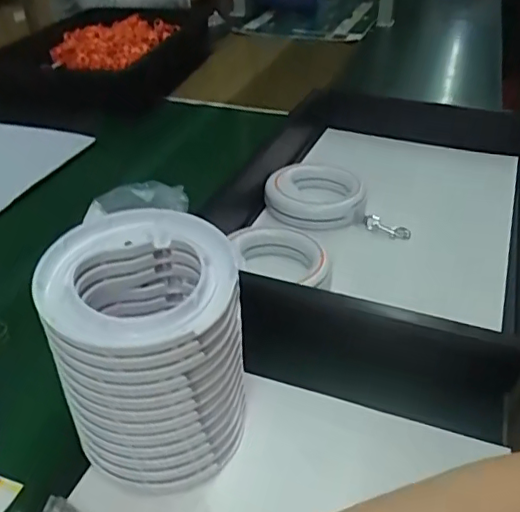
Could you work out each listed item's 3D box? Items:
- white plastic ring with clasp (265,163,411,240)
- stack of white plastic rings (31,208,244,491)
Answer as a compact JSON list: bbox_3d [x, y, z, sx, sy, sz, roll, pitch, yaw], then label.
[{"bbox_3d":[0.098,-0.077,0.747,0.176,0.045,0.118,2,36,6],"label":"white plastic ring with clasp"},{"bbox_3d":[-0.081,0.068,0.427,0.128,0.157,0.126,-15,38,-17],"label":"stack of white plastic rings"}]

